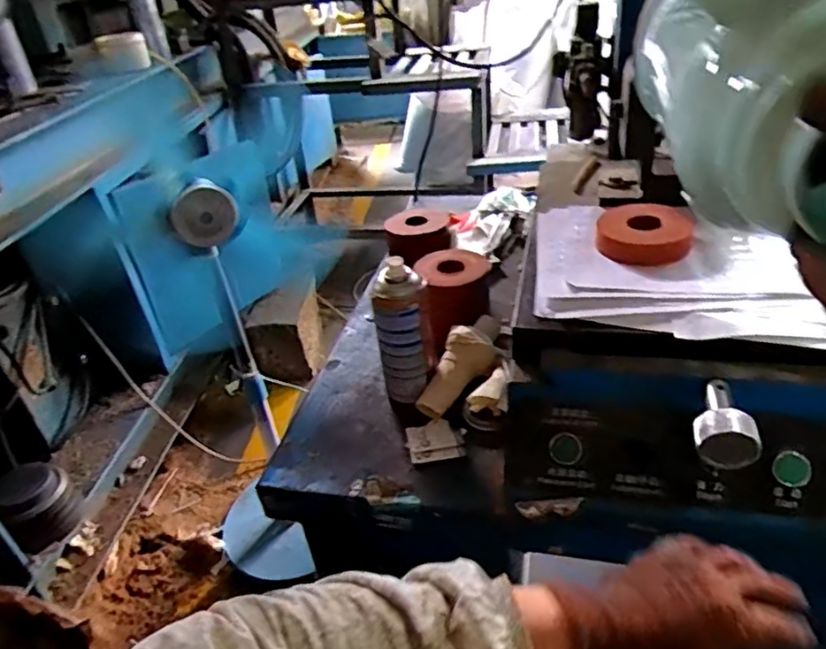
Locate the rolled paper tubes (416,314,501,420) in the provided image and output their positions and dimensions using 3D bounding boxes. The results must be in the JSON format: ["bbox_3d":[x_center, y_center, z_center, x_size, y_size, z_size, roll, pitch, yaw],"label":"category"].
[{"bbox_3d":[0.057,0.047,0.714,0.052,0.044,0.146,22,66,37],"label":"rolled paper tubes"}]

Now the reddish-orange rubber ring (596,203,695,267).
[{"bbox_3d":[0.241,-0.095,0.628,0.091,0.029,0.081,5,35,19],"label":"reddish-orange rubber ring"}]

